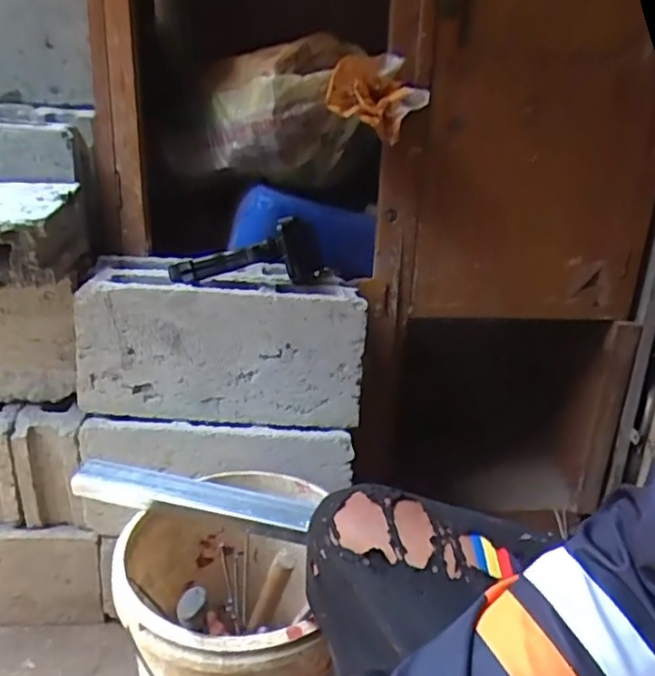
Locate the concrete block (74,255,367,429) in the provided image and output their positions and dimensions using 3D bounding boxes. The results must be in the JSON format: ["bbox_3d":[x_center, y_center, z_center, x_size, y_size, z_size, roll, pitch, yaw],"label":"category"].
[{"bbox_3d":[-0.149,-0.004,0.945,0.390,0.192,0.188,4,22,-1],"label":"concrete block"}]

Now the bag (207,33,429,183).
[{"bbox_3d":[-0.029,-0.378,1.036,0.314,0.201,0.201,2,25,-6],"label":"bag"}]

